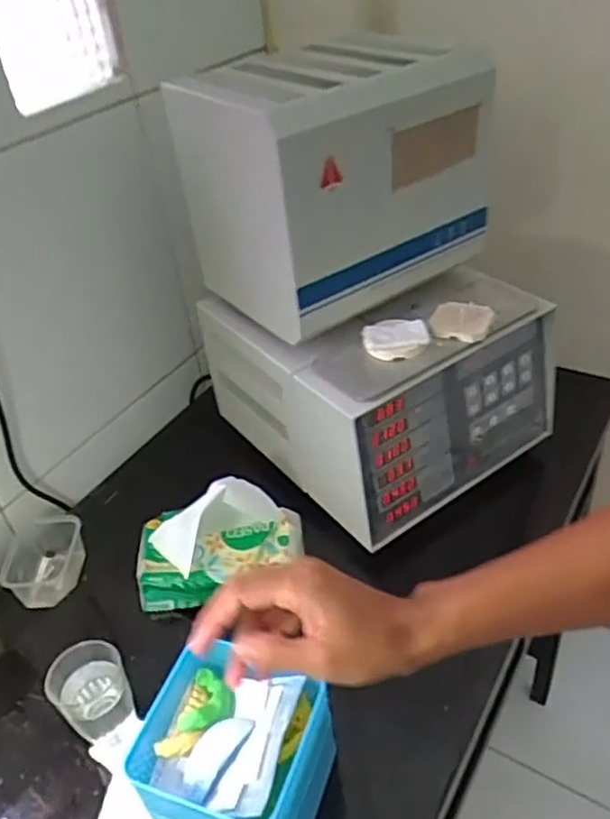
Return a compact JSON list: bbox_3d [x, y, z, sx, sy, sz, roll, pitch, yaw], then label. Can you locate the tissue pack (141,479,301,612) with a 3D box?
[{"bbox_3d":[-0.103,0.143,0.783,0.195,0.118,0.102,-11,38,-4],"label":"tissue pack"}]

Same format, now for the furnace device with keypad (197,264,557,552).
[{"bbox_3d":[0.095,-0.070,0.915,0.326,0.212,0.363,-27,42,-23],"label":"furnace device with keypad"}]

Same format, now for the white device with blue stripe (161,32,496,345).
[{"bbox_3d":[0.033,-0.280,0.813,0.299,0.248,0.256,-26,41,-22],"label":"white device with blue stripe"}]

